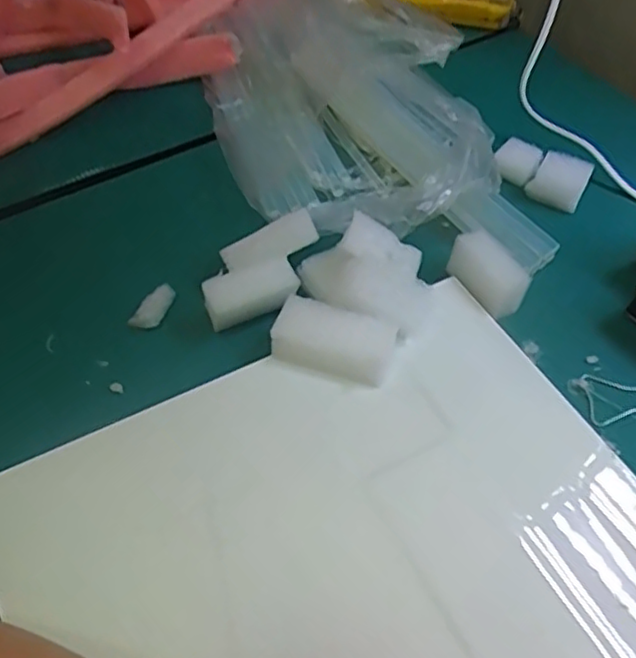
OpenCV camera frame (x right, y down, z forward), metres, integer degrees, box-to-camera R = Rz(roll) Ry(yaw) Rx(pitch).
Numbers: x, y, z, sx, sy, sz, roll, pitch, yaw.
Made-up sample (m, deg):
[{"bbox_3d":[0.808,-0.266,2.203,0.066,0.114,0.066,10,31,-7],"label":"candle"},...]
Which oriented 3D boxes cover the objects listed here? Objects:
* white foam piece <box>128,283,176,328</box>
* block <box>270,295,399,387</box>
[{"bbox_3d":[-0.100,-0.014,0.406,0.012,0.007,0.034,26,56,17],"label":"white foam piece"},{"bbox_3d":[0.010,0.006,0.373,0.067,0.023,0.032,11,52,6],"label":"block"}]

